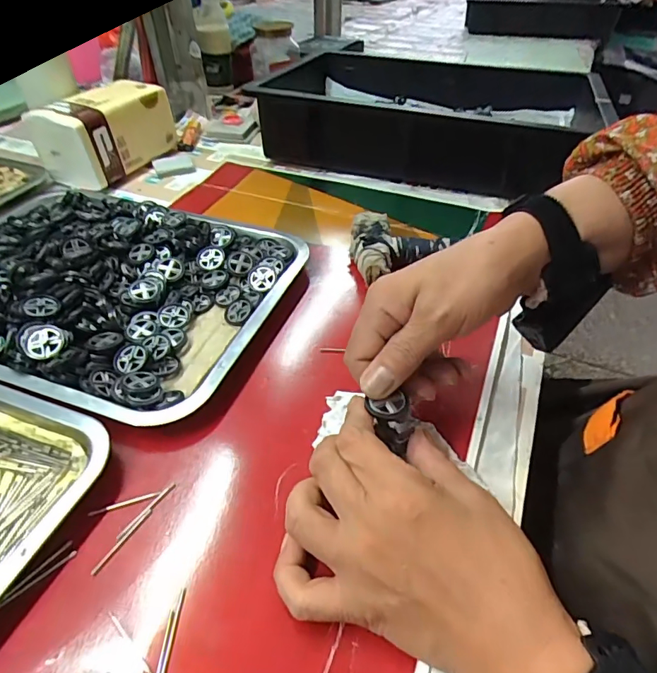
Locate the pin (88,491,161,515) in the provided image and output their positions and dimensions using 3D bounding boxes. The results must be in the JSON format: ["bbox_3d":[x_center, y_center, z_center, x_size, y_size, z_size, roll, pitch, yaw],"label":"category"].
[{"bbox_3d":[-0.129,0.105,0.299,0.042,0.004,0.004,-12,44,-15],"label":"pin"}]

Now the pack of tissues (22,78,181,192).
[{"bbox_3d":[-0.275,-0.260,0.590,0.073,0.092,0.155,23,46,22],"label":"pack of tissues"}]

